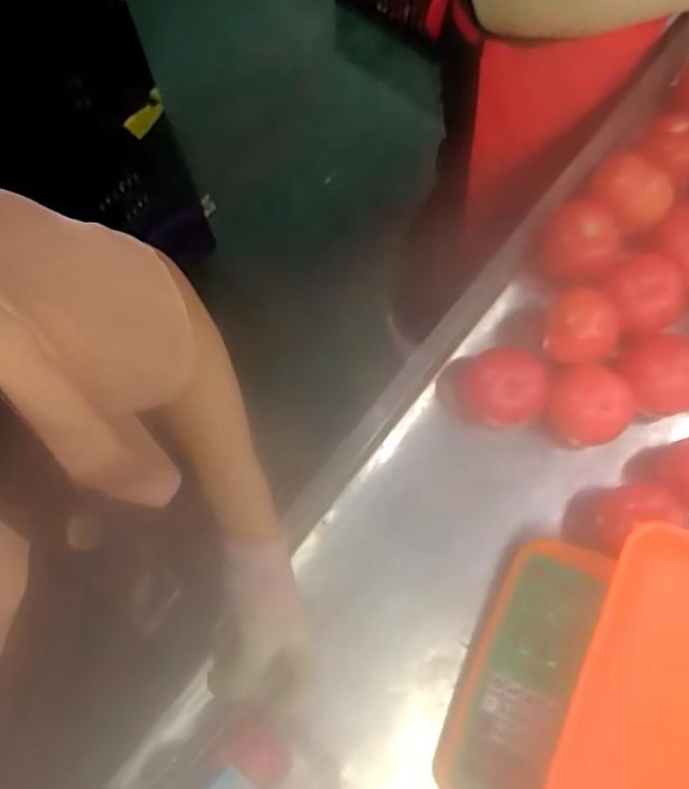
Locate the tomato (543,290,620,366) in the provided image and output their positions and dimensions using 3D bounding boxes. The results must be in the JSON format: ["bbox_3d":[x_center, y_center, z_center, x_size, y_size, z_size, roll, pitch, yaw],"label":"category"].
[{"bbox_3d":[0.218,-0.060,0.612,0.069,0.051,0.067,0,75,1],"label":"tomato"}]

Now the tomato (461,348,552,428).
[{"bbox_3d":[0.150,-0.006,0.613,0.077,0.050,0.059,23,77,7],"label":"tomato"}]

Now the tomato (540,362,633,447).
[{"bbox_3d":[0.226,0.012,0.608,0.071,0.055,0.067,0,75,1],"label":"tomato"}]

